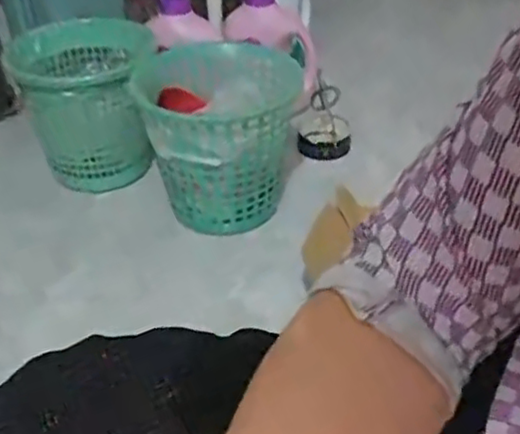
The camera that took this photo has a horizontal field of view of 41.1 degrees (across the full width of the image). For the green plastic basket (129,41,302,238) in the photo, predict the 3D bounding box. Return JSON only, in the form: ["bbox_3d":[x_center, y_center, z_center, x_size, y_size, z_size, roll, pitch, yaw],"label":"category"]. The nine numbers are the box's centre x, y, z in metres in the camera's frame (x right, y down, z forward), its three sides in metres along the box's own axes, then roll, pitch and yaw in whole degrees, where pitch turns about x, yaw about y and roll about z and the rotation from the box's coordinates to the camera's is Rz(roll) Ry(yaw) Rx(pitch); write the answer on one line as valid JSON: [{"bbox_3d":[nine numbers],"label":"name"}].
[{"bbox_3d":[-0.070,-0.126,1.124,0.234,0.239,0.225,-6,37,-6],"label":"green plastic basket"}]

